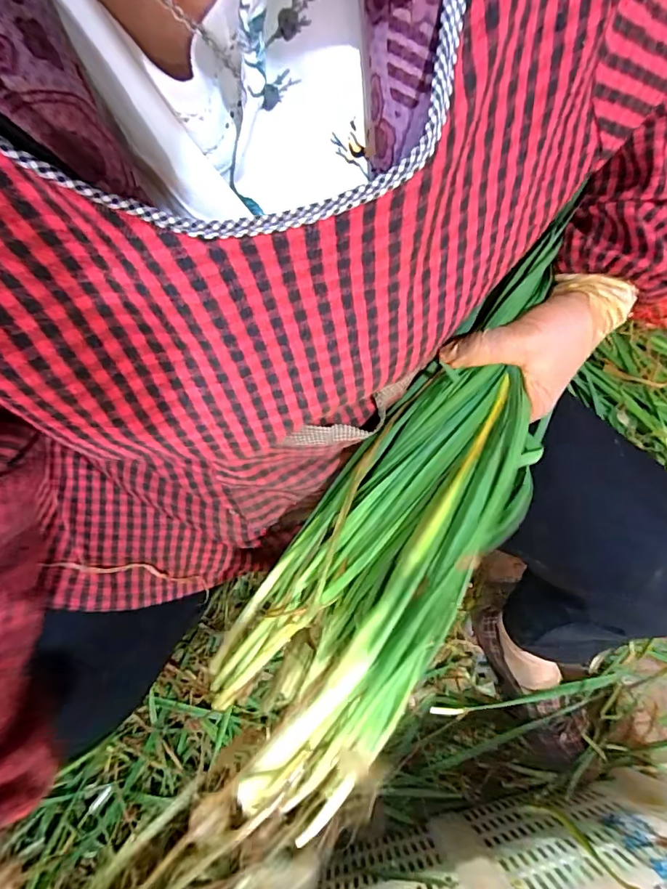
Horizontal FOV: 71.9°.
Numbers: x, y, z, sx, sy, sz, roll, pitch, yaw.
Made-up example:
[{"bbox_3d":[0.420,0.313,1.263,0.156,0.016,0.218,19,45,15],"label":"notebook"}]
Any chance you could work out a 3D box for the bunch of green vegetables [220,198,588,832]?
[{"bbox_3d":[0.059,0.036,0.323,0.125,0.081,0.409,30,80,8],"label":"bunch of green vegetables"}]

